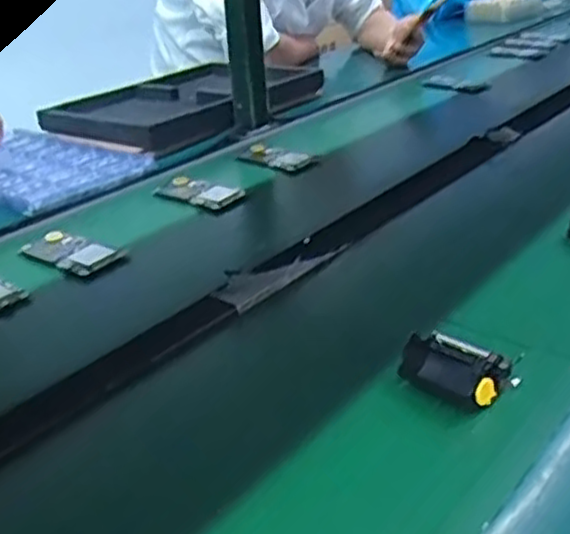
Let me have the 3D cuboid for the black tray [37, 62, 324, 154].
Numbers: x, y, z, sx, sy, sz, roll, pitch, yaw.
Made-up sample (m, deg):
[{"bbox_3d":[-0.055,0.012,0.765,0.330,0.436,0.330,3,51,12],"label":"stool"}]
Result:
[{"bbox_3d":[-0.185,-0.300,1.272,0.341,0.045,0.405,18,34,34],"label":"black tray"}]

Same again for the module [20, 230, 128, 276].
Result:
[{"bbox_3d":[-0.239,-0.016,0.801,0.112,0.008,0.063,17,35,31],"label":"module"}]

